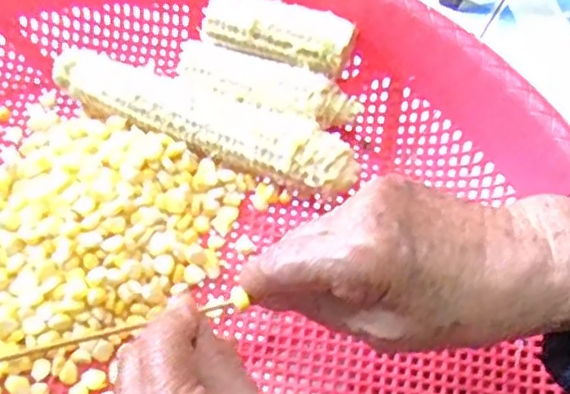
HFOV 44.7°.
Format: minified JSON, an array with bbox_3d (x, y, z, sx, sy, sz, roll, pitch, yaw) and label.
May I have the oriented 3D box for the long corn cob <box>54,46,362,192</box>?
[{"bbox_3d":[-0.044,-0.044,0.386,0.175,0.030,0.037,22,65,14],"label":"long corn cob"}]

